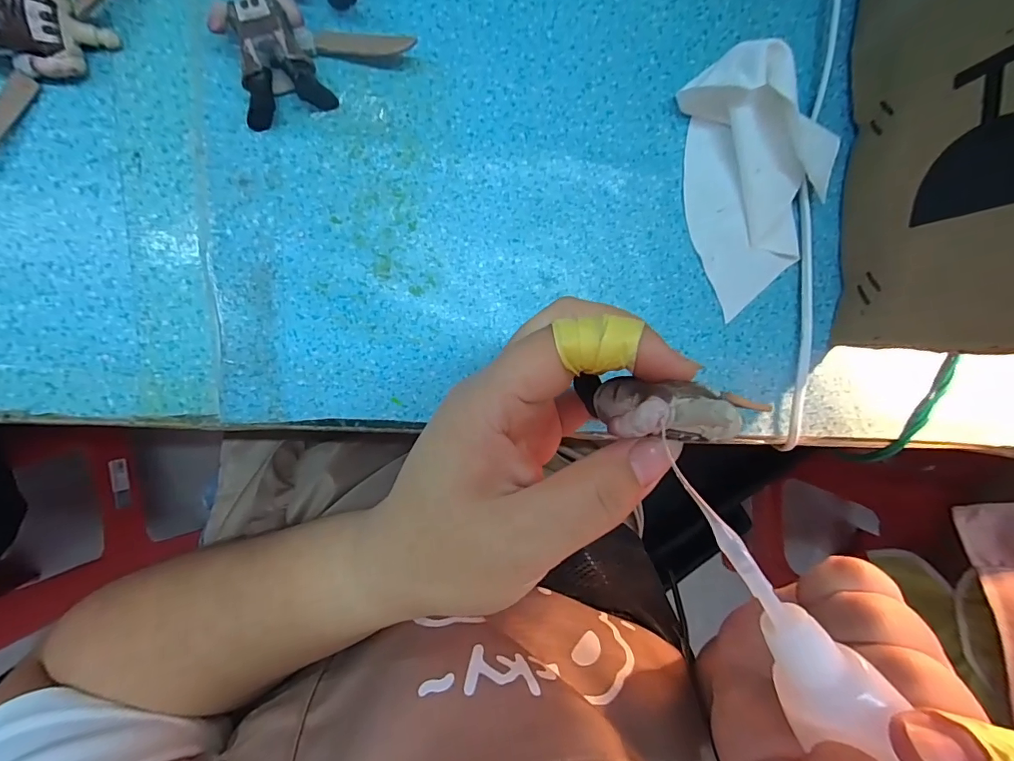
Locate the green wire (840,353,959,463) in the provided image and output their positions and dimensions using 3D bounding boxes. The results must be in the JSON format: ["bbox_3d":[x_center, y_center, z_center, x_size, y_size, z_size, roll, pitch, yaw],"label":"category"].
[{"bbox_3d":[0.236,0.021,0.267,0.006,0.027,0.081,23,112,-9],"label":"green wire"}]

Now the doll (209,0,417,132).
[{"bbox_3d":[-0.085,-0.153,0.198,0.077,0.018,0.056,-22,97,-6],"label":"doll"}]

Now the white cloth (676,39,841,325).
[{"bbox_3d":[0.131,-0.094,0.222,0.074,0.036,0.115,-9,95,-7],"label":"white cloth"}]

